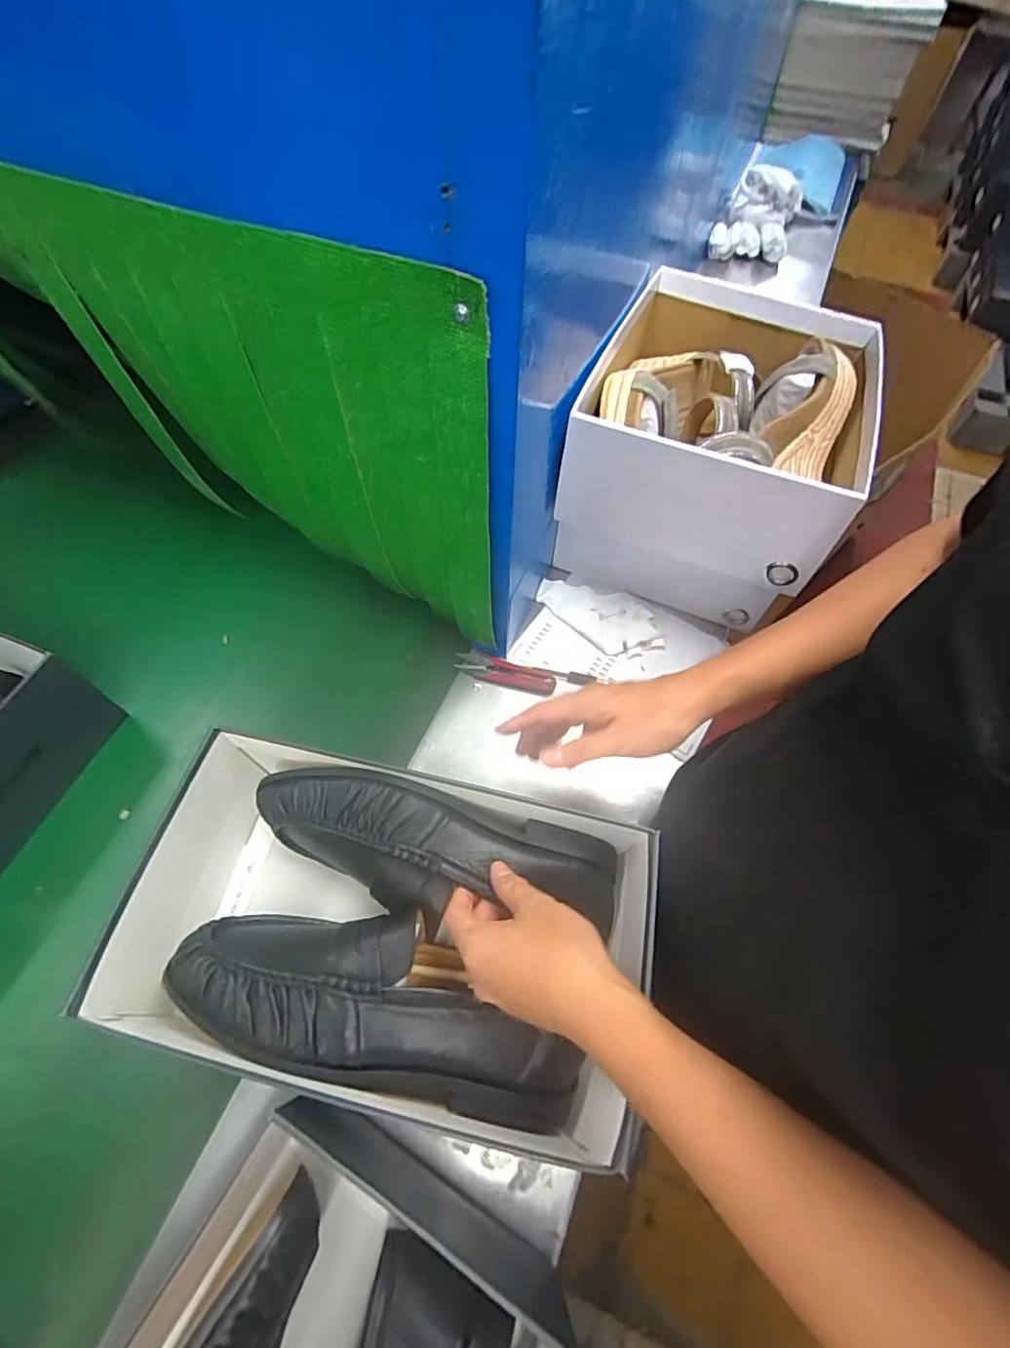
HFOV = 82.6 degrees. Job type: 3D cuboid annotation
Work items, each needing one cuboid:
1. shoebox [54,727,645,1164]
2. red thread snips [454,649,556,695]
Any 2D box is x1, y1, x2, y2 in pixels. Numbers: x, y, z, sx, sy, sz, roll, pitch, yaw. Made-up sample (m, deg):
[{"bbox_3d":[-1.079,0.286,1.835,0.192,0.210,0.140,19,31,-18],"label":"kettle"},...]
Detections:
[{"bbox_3d":[-0.092,0.185,0.427,0.362,0.120,0.192,12,61,6],"label":"shoebox"},{"bbox_3d":[0.001,-0.002,0.588,0.101,0.010,0.029,16,61,8],"label":"red thread snips"}]

